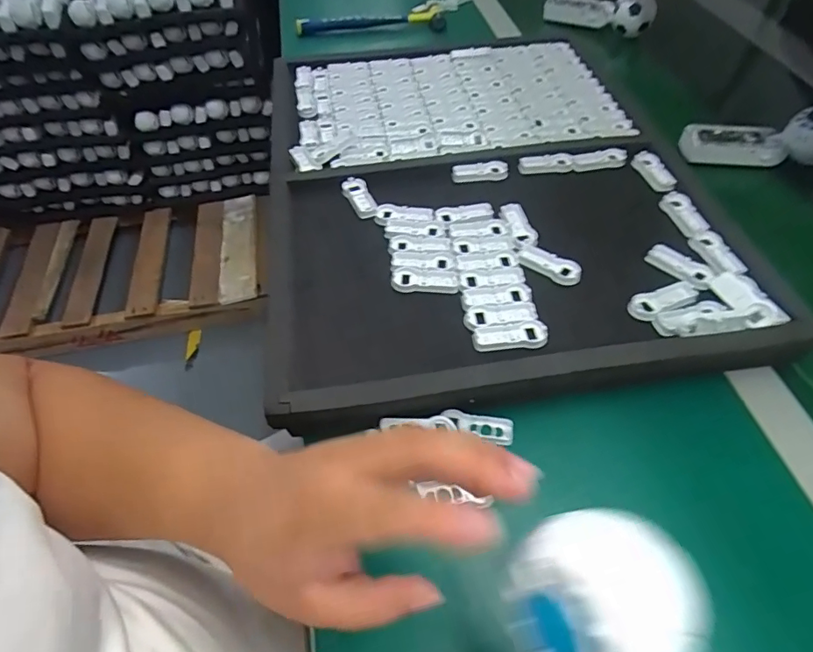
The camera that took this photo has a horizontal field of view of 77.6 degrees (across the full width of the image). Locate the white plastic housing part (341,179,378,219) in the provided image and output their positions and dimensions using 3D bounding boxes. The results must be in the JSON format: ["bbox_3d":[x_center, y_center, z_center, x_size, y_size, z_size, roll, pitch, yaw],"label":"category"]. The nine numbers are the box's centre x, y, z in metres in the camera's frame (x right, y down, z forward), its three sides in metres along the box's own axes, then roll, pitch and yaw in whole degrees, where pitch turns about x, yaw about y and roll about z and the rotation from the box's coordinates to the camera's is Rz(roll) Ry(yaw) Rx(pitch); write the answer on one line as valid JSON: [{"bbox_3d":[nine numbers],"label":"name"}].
[{"bbox_3d":[-0.046,-0.130,0.516,0.023,0.013,0.055,-21,54,-15],"label":"white plastic housing part"}]

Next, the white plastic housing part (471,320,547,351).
[{"bbox_3d":[0.082,0.009,0.403,0.058,0.009,0.023,-6,51,-4],"label":"white plastic housing part"}]

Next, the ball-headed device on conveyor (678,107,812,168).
[{"bbox_3d":[0.420,-0.220,0.599,0.173,0.053,0.051,0,50,16],"label":"ball-headed device on conveyor"}]

